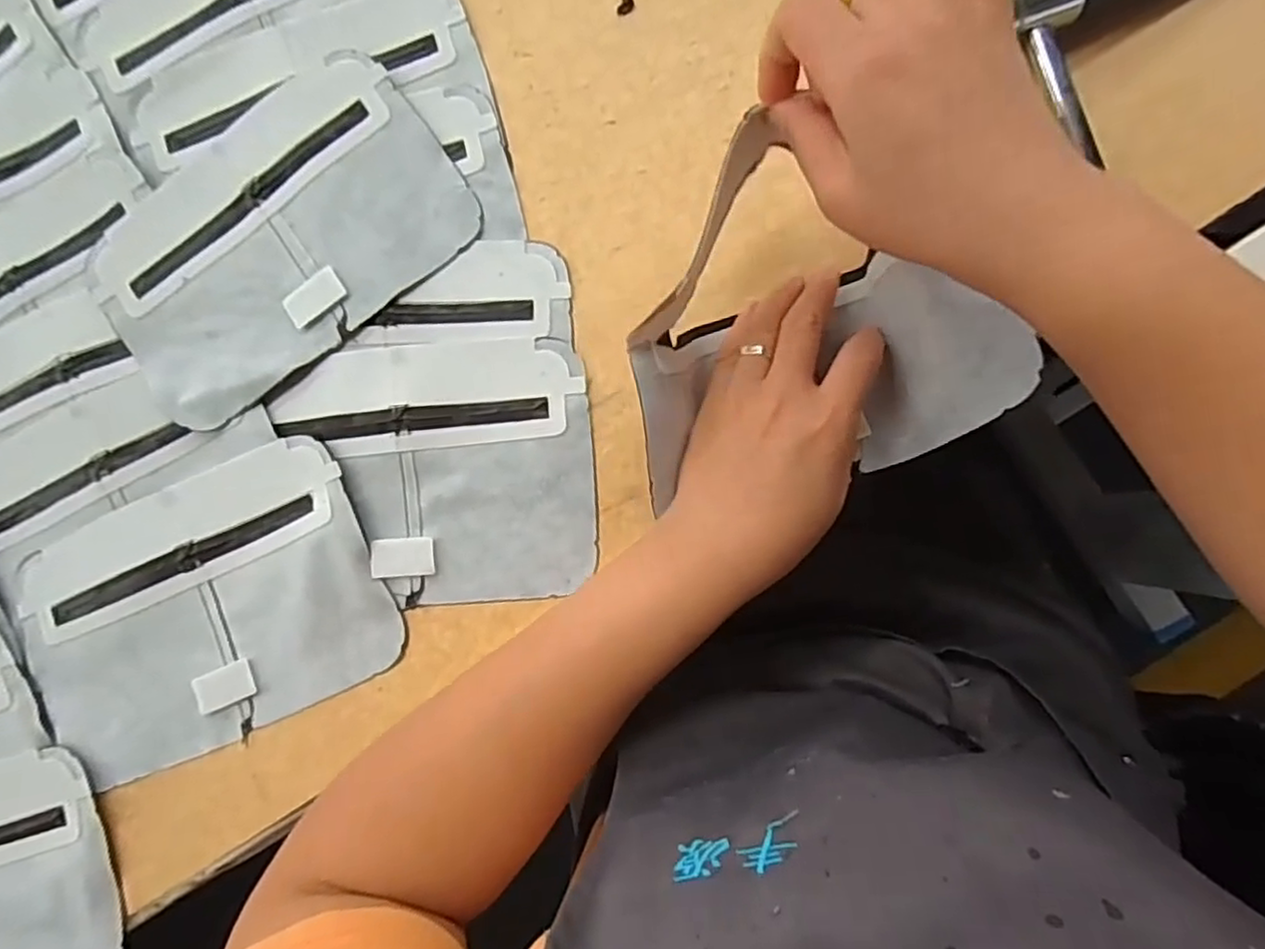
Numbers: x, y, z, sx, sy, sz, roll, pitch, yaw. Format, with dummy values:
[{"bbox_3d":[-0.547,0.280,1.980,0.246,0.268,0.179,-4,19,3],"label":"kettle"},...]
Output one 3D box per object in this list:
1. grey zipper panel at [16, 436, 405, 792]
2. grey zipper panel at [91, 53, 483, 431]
[{"bbox_3d":[-0.222,0.071,0.345,0.191,0.007,0.128,-23,86,5],"label":"grey zipper panel"},{"bbox_3d":[-0.185,-0.125,0.352,0.190,0.009,0.133,-38,85,3],"label":"grey zipper panel"}]

